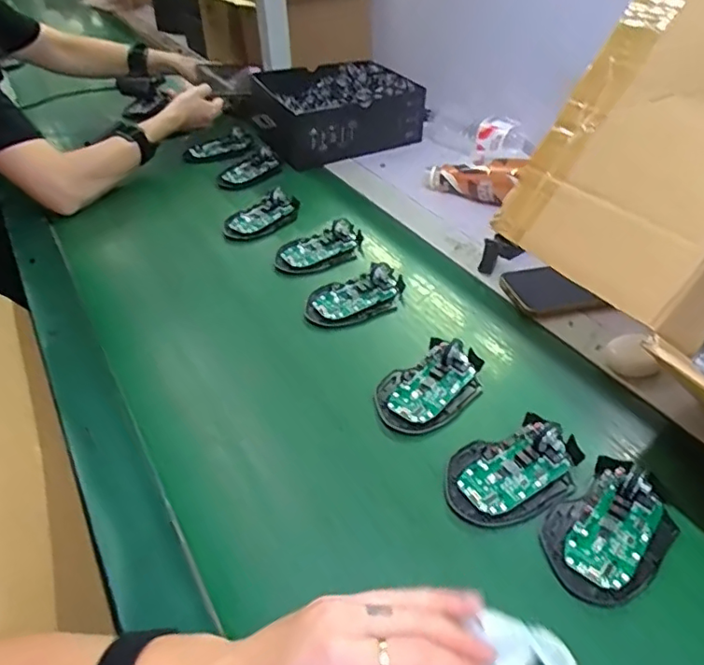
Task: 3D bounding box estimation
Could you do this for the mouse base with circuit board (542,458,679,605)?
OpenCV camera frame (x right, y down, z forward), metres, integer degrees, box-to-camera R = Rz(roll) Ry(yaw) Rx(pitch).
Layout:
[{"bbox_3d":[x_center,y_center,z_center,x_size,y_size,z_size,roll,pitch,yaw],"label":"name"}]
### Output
[{"bbox_3d":[0.185,0.136,0.399,0.107,0.021,0.070,-31,49,-27],"label":"mouse base with circuit board"}]

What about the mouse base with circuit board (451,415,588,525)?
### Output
[{"bbox_3d":[0.128,0.104,0.441,0.115,0.022,0.070,-18,44,-16],"label":"mouse base with circuit board"}]

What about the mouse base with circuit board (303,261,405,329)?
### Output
[{"bbox_3d":[0.004,-0.040,0.615,0.111,0.028,0.061,-13,43,-10],"label":"mouse base with circuit board"}]

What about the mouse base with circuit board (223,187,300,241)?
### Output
[{"bbox_3d":[-0.121,-0.156,0.756,0.109,0.031,0.054,-32,49,-28],"label":"mouse base with circuit board"}]

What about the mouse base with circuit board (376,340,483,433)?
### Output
[{"bbox_3d":[0.072,0.045,0.514,0.112,0.027,0.071,-29,48,-26],"label":"mouse base with circuit board"}]

